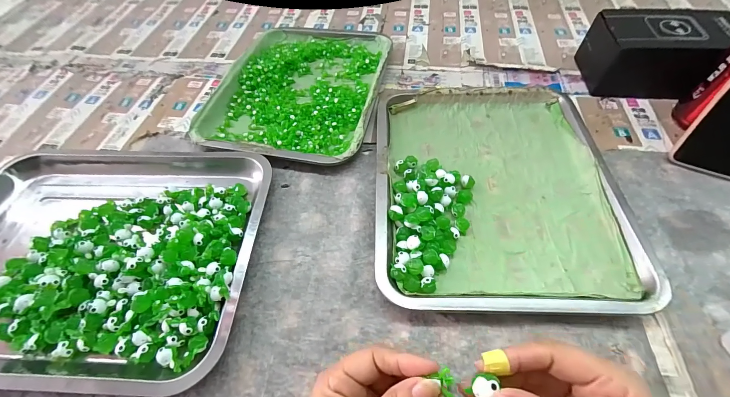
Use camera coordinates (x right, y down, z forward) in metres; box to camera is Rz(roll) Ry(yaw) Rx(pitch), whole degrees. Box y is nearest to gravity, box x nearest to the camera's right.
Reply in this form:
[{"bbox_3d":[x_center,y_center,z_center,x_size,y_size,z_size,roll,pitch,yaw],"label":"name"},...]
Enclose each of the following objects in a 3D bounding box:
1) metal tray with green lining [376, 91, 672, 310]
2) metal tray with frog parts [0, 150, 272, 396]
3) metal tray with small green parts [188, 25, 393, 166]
[{"bbox_3d":[0.145,-0.022,0.362,0.257,0.023,0.298,0,56,4],"label":"metal tray with green lining"},{"bbox_3d":[-0.291,0.050,0.337,0.346,0.034,0.262,0,56,4],"label":"metal tray with frog parts"},{"bbox_3d":[-0.100,-0.178,0.489,0.246,0.022,0.308,7,57,9],"label":"metal tray with small green parts"}]

